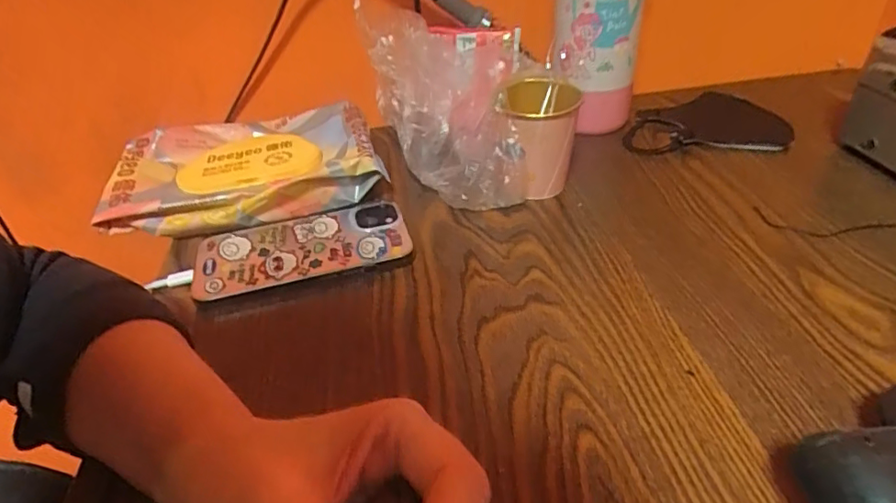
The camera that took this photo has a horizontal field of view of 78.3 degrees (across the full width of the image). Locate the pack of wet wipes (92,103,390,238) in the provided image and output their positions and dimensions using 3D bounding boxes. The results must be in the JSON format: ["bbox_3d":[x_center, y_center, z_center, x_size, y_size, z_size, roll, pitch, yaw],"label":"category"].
[{"bbox_3d":[-0.159,-0.064,0.459,0.211,0.056,0.136,-3,37,4],"label":"pack of wet wipes"}]

